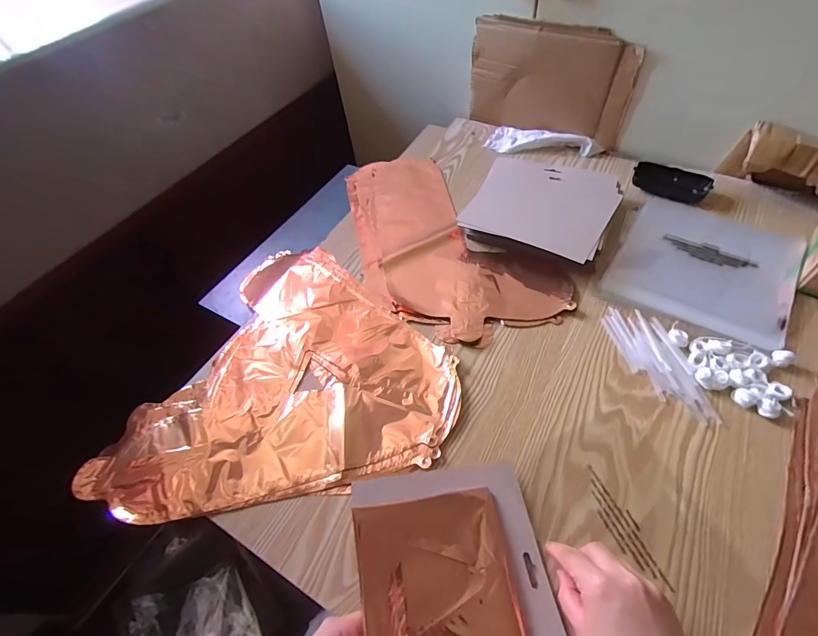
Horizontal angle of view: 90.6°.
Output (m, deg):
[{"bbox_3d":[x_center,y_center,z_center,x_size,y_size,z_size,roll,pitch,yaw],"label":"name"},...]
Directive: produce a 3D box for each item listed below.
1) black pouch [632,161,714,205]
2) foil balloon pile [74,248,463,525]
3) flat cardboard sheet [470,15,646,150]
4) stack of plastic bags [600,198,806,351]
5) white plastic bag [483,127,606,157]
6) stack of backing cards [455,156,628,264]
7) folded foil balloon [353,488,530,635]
[{"bbox_3d":[0.413,-0.216,0.637,0.108,0.021,0.050,25,58,22],"label":"black pouch"},{"bbox_3d":[-0.162,0.047,0.526,0.406,0.029,0.354,-11,53,-1],"label":"foil balloon pile"},{"bbox_3d":[0.233,-0.396,0.694,0.272,0.178,0.023,23,57,21],"label":"flat cardboard sheet"},{"bbox_3d":[0.401,-0.074,0.549,0.203,0.024,0.218,28,59,23],"label":"stack of plastic bags"},{"bbox_3d":[0.245,-0.323,0.735,0.197,0.025,0.065,15,57,17],"label":"white plastic bag"},{"bbox_3d":[0.199,-0.161,0.612,0.194,0.041,0.195,22,57,20],"label":"stack of backing cards"},{"bbox_3d":[0.027,0.229,0.343,0.129,0.012,0.140,-4,62,-11],"label":"folded foil balloon"}]

